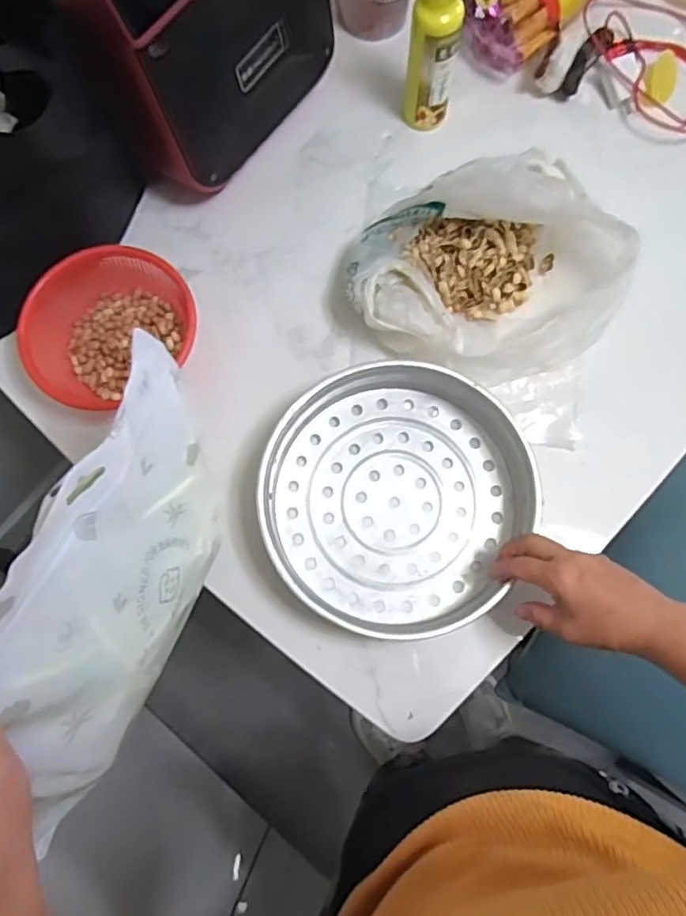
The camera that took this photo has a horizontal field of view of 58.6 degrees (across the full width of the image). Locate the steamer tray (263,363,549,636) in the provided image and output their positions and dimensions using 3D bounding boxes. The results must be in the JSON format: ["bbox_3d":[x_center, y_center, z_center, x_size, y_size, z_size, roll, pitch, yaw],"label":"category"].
[{"bbox_3d":[0.051,0.036,0.597,0.247,0.073,0.236,16,78,5],"label":"steamer tray"}]

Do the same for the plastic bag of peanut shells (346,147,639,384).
[{"bbox_3d":[0.146,-0.200,0.647,0.276,0.092,0.236,-22,77,-3],"label":"plastic bag of peanut shells"}]

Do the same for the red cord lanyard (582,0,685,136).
[{"bbox_3d":[0.382,-0.486,0.741,0.160,0.031,0.218,-31,82,-18],"label":"red cord lanyard"}]

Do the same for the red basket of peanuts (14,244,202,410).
[{"bbox_3d":[-0.247,-0.143,0.657,0.179,0.059,0.175,-23,77,-4],"label":"red basket of peanuts"}]

